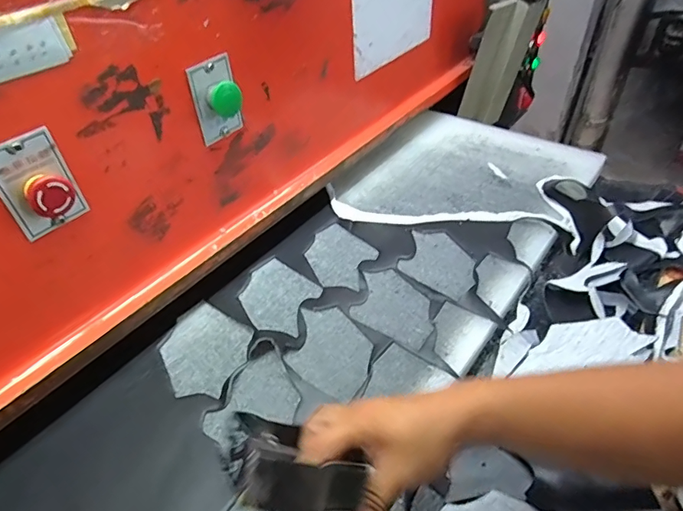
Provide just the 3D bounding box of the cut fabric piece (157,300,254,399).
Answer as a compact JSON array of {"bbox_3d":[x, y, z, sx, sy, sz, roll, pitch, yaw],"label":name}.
[{"bbox_3d":[-0.169,0.115,0.565,0.109,0.005,0.118,15,45,18],"label":"cut fabric piece"}]

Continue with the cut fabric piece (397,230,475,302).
[{"bbox_3d":[0.145,0.008,0.672,0.124,0.006,0.104,33,53,32],"label":"cut fabric piece"}]

